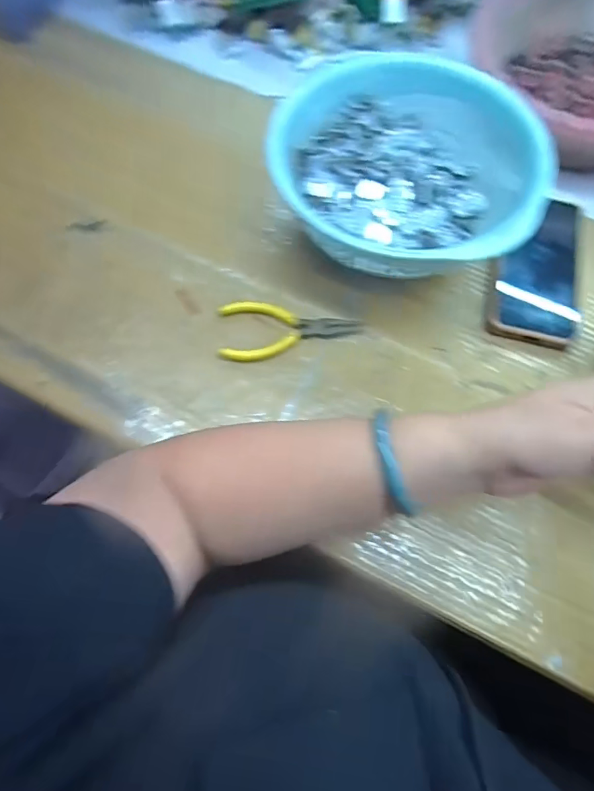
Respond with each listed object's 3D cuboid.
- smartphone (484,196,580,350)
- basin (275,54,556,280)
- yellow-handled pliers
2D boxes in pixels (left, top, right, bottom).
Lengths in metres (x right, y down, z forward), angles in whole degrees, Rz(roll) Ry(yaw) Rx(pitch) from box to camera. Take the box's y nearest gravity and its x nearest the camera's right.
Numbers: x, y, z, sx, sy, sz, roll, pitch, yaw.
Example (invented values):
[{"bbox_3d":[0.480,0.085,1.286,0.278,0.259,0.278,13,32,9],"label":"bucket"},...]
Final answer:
[{"bbox_3d":[0.225,-0.125,0.441,0.081,0.009,0.165,14,69,4],"label":"smartphone"},{"bbox_3d":[0.096,-0.207,0.429,0.225,0.081,0.205,0,68,-1],"label":"basin"},{"bbox_3d":[-0.007,-0.054,0.418,0.123,0.006,0.060,7,69,2],"label":"yellow-handled pliers"}]

